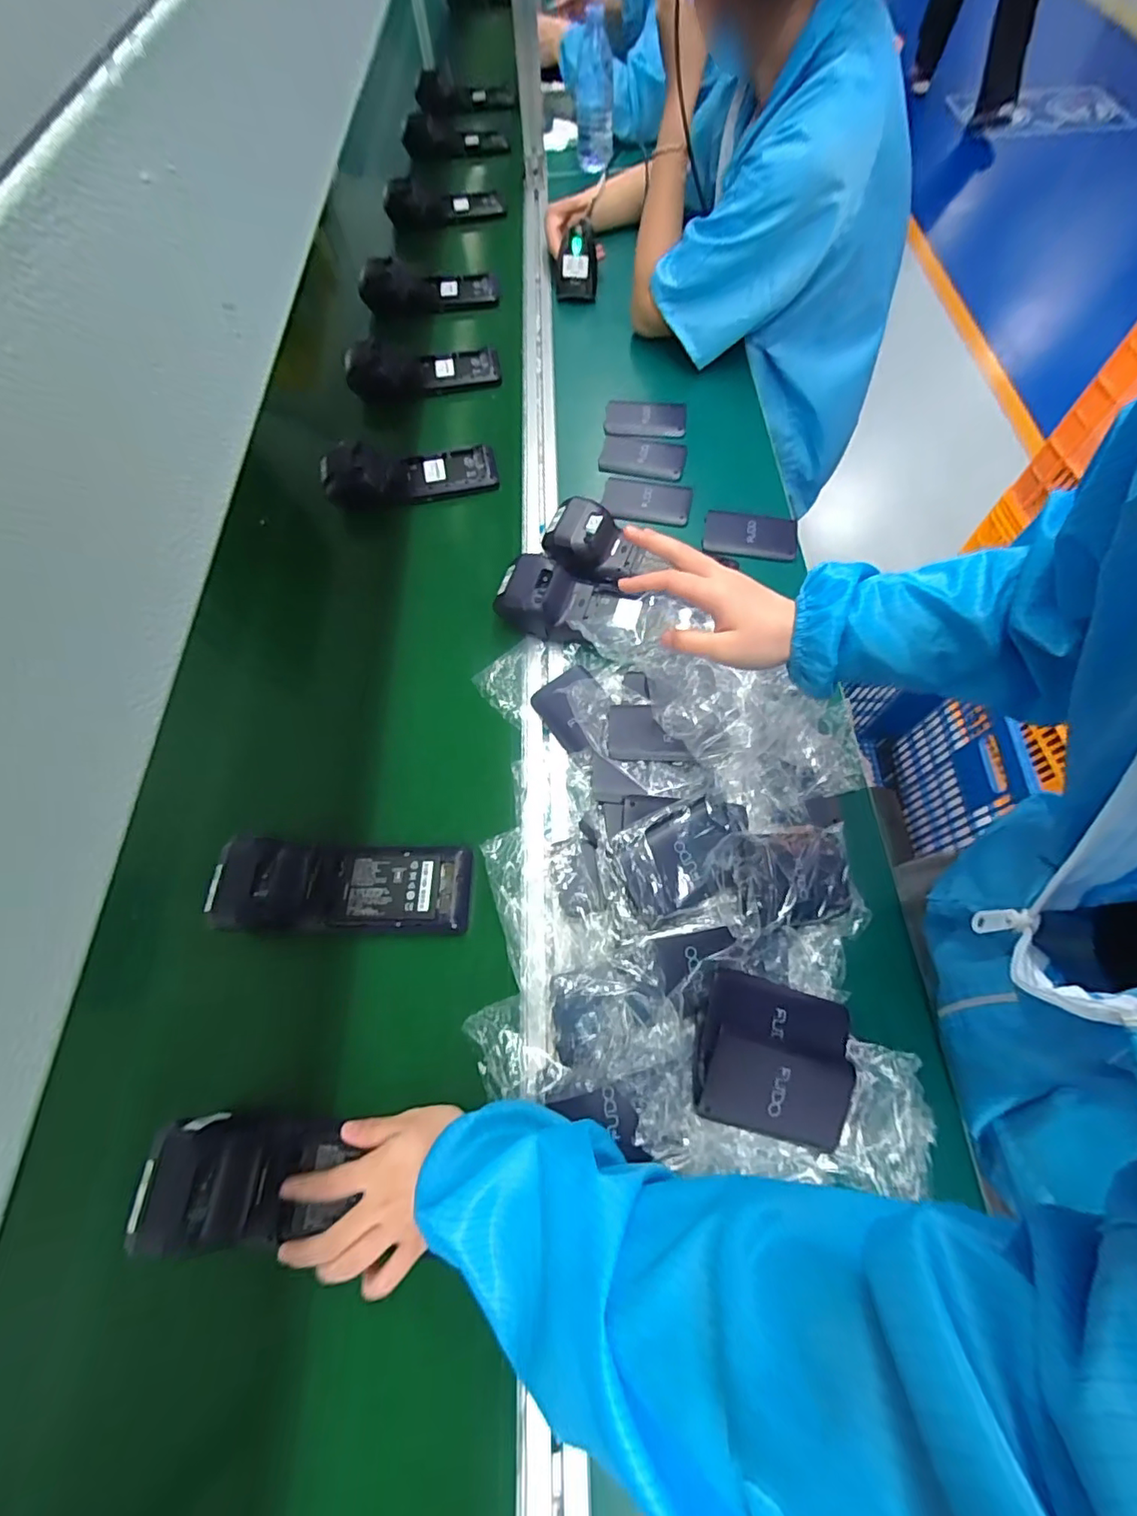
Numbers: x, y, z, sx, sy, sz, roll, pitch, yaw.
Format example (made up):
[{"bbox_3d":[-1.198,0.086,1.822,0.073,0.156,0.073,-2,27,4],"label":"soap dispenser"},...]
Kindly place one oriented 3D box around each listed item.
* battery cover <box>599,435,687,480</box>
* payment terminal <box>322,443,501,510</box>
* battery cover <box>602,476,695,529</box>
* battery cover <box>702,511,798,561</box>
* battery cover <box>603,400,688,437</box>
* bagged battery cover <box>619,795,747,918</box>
[{"bbox_3d":[0.104,-0.416,0.760,0.112,0.008,0.078,8,66,6],"label":"battery cover"},{"bbox_3d":[-0.213,-0.393,0.742,0.219,0.064,0.077,-13,65,-4],"label":"payment terminal"},{"bbox_3d":[0.102,-0.339,0.719,0.112,0.005,0.073,9,66,8],"label":"battery cover"},{"bbox_3d":[0.226,-0.277,0.688,0.113,0.014,0.063,11,66,7],"label":"battery cover"},{"bbox_3d":[0.111,-0.494,0.794,0.114,0.006,0.078,3,65,4],"label":"battery cover"},{"bbox_3d":[0.102,0.079,0.469,0.121,0.016,0.075,-21,66,-7],"label":"bagged battery cover"}]

